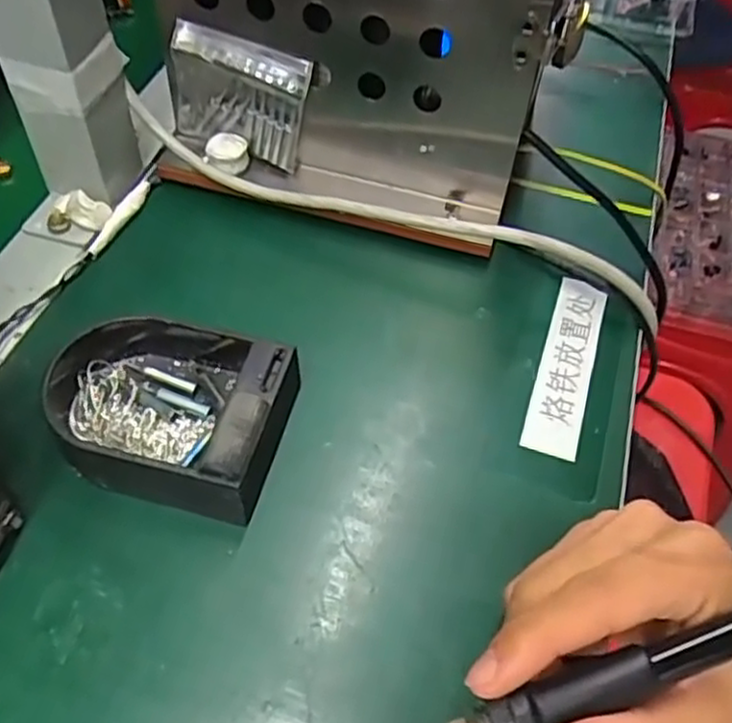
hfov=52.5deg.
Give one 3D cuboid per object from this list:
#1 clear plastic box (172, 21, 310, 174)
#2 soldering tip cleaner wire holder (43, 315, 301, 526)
[{"bbox_3d":[-0.071,-0.145,0.410,0.079,0.070,0.010,18,53,10],"label":"clear plastic box"},{"bbox_3d":[-0.090,0.017,0.328,0.119,0.037,0.094,16,53,8],"label":"soldering tip cleaner wire holder"}]

